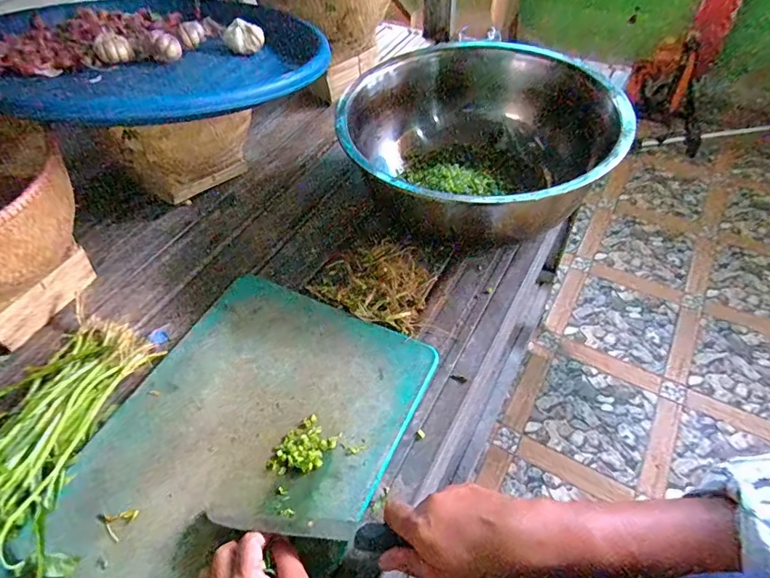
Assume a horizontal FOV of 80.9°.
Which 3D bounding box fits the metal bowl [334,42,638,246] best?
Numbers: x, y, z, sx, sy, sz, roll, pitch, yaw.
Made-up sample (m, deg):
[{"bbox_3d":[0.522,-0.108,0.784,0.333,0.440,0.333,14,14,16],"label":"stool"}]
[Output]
[{"bbox_3d":[0.131,-0.192,0.644,0.352,0.146,0.352,-2,52,3],"label":"metal bowl"}]

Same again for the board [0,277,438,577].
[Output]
[{"bbox_3d":[-0.164,0.181,0.459,0.299,0.018,0.442,17,55,19],"label":"board"}]

